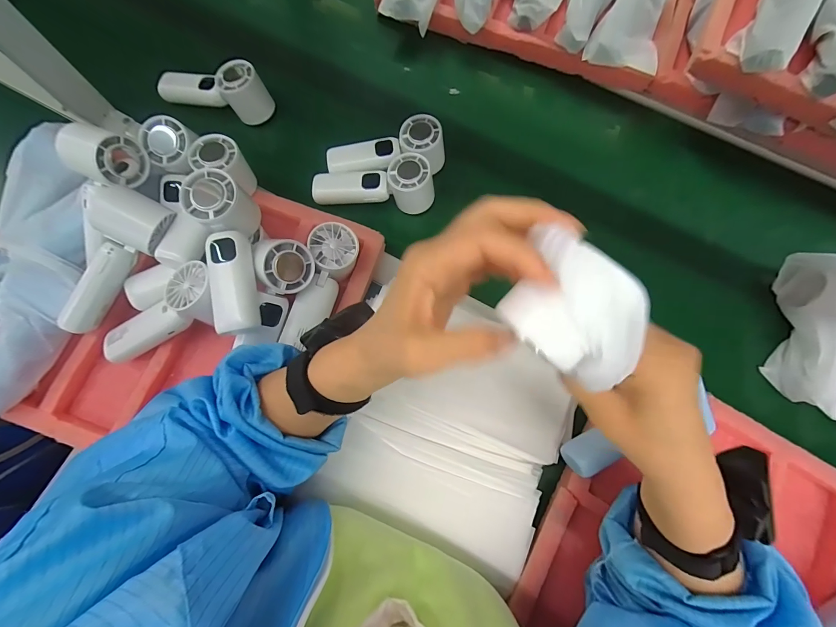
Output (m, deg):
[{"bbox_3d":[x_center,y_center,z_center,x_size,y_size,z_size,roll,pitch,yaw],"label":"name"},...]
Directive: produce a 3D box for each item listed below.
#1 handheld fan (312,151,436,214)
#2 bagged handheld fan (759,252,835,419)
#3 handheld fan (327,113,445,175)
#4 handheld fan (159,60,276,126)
[{"bbox_3d":[-0.054,-0.165,0.464,0.154,0.052,0.061,2,76,14],"label":"handheld fan"},{"bbox_3d":[0.476,0.022,0.420,0.066,0.049,0.185,19,77,4],"label":"bagged handheld fan"},{"bbox_3d":[-0.042,-0.215,0.466,0.153,0.052,0.055,-5,76,-1],"label":"handheld fan"},{"bbox_3d":[-0.284,-0.310,0.485,0.155,0.056,0.061,17,77,4],"label":"handheld fan"}]

